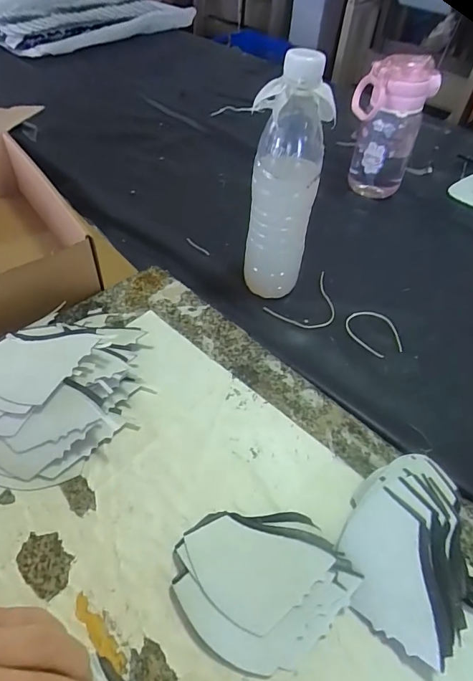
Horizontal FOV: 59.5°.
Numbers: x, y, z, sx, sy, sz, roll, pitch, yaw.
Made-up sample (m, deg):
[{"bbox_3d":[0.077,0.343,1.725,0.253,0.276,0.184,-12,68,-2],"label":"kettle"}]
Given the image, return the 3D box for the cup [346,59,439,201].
[{"bbox_3d":[0.220,-0.316,0.619,0.091,0.180,0.082,-20,52,-21],"label":"cup"}]

